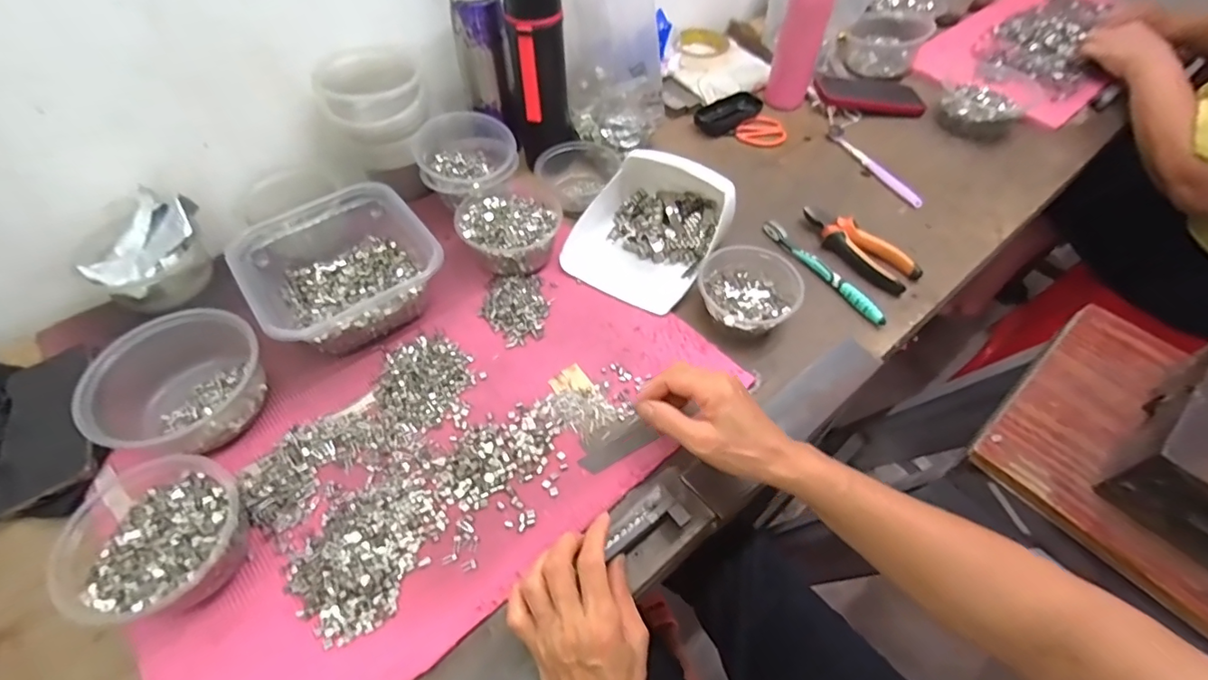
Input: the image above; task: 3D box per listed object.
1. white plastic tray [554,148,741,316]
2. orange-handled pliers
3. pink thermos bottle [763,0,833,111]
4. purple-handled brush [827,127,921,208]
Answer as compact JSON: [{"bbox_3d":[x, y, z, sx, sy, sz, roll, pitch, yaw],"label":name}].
[{"bbox_3d":[0.055,-0.137,0.605,0.159,0.080,0.180,26,58,16],"label":"white plastic tray"},{"bbox_3d":[0.303,-0.113,0.630,0.054,0.017,0.146,-37,62,-25],"label":"orange-handled pliers"},{"bbox_3d":[0.290,-0.451,0.753,0.052,0.212,0.052,-9,54,-7],"label":"pink thermos bottle"},{"bbox_3d":[0.381,-0.251,0.745,0.016,0.017,0.181,-20,56,-15],"label":"purple-handled brush"}]

